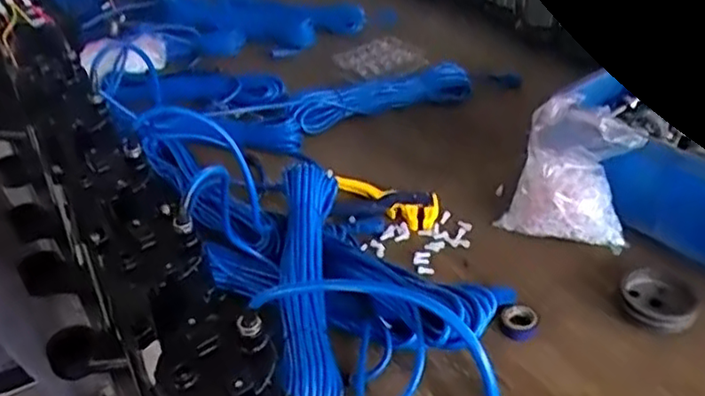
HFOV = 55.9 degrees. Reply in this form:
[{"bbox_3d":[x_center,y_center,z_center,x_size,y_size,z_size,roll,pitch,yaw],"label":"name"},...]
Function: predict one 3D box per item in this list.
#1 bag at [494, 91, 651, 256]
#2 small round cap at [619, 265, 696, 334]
[{"bbox_3d":[0.297,-0.033,0.897,0.167,0.181,0.088,11,38,16],"label":"bag"},{"bbox_3d":[0.378,0.121,0.817,0.086,0.019,0.094,29,46,34],"label":"small round cap"}]

